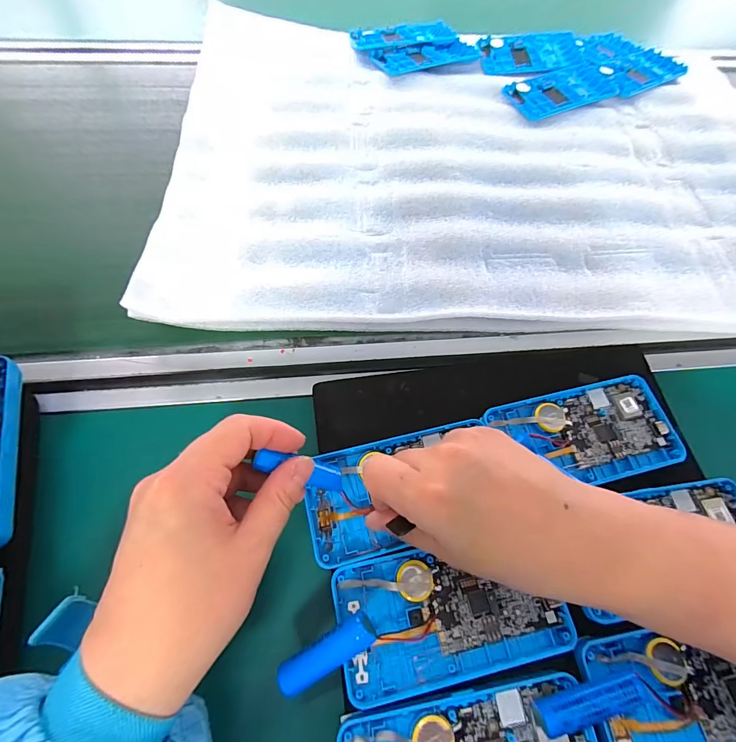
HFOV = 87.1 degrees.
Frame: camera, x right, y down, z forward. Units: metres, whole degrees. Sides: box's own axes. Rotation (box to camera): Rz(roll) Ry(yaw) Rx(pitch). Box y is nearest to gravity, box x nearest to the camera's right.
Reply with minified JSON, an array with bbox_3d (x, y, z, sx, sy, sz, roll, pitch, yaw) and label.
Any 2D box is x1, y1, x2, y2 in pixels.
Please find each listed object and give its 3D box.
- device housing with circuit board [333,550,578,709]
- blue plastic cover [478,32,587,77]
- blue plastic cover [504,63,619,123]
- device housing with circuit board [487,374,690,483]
[{"bbox_3d":[0.044,0.128,0.208,0.117,0.009,0.061,-10,65,-8],"label":"device housing with circuit board"},{"bbox_3d":[0.198,-0.377,0.456,0.132,0.008,0.060,-11,65,-8],"label":"blue plastic cover"},{"bbox_3d":[0.213,-0.310,0.427,0.133,0.007,0.061,-25,68,-14],"label":"blue plastic cover"},{"bbox_3d":[0.142,0.044,0.258,0.114,0.014,0.062,-13,65,-9],"label":"device housing with circuit board"}]

